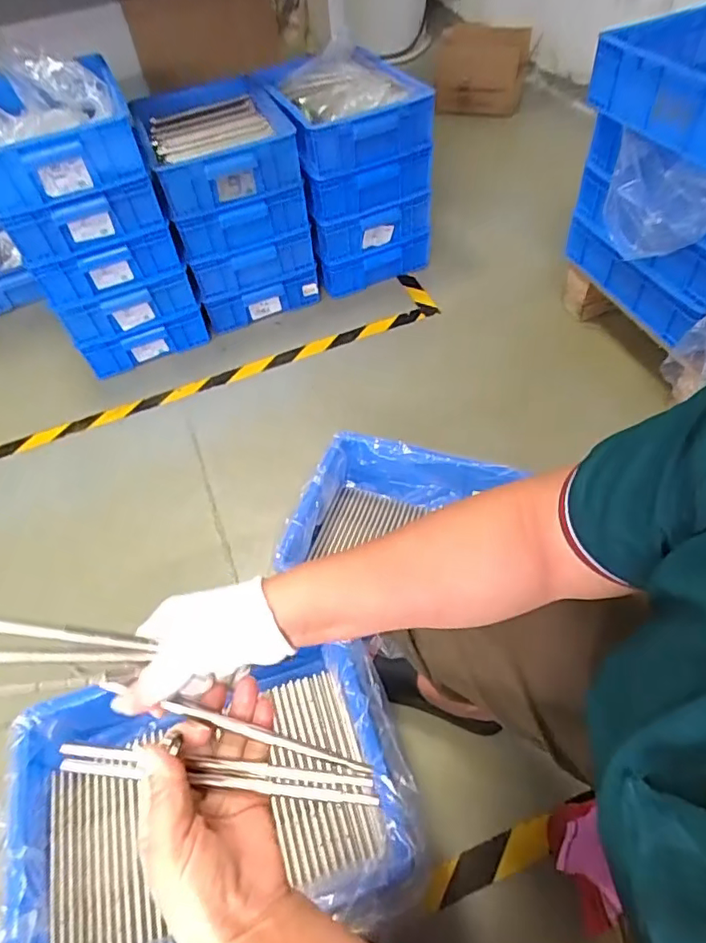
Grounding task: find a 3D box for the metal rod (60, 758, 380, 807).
[{"bbox_3d":[-0.090,0.204,0.359,0.211,0.004,0.007,3,54,6],"label":"metal rod"}]

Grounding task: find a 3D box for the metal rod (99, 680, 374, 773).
[{"bbox_3d":[-0.078,0.172,0.368,0.189,0.009,0.007,18,56,1],"label":"metal rod"}]

